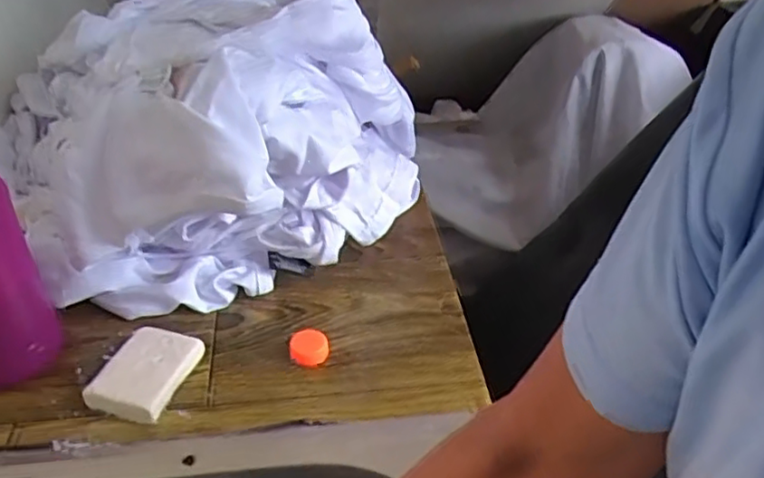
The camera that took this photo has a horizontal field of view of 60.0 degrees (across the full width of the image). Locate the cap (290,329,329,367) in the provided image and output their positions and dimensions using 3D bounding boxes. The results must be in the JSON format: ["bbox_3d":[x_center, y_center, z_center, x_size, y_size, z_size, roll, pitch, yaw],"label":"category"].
[{"bbox_3d":[-0.061,0.091,0.558,0.030,0.018,0.029,0,33,0],"label":"cap"}]

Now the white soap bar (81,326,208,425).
[{"bbox_3d":[-0.185,0.104,0.521,0.061,0.023,0.077,9,34,12],"label":"white soap bar"}]

